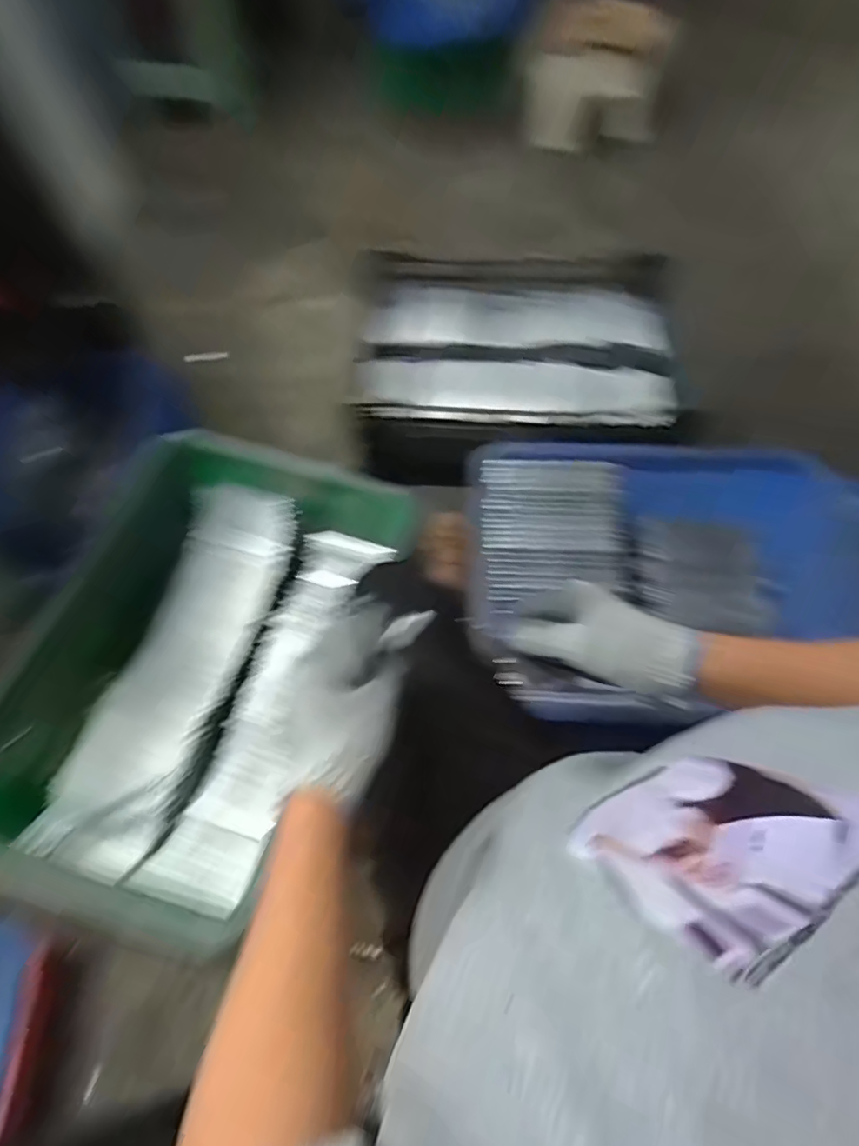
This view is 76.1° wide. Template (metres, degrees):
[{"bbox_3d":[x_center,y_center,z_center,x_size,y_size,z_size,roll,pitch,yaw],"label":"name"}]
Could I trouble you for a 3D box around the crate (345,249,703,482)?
[{"bbox_3d":[0.167,-0.397,1.079,0.581,0.205,0.402,2,64,0],"label":"crate"}]

